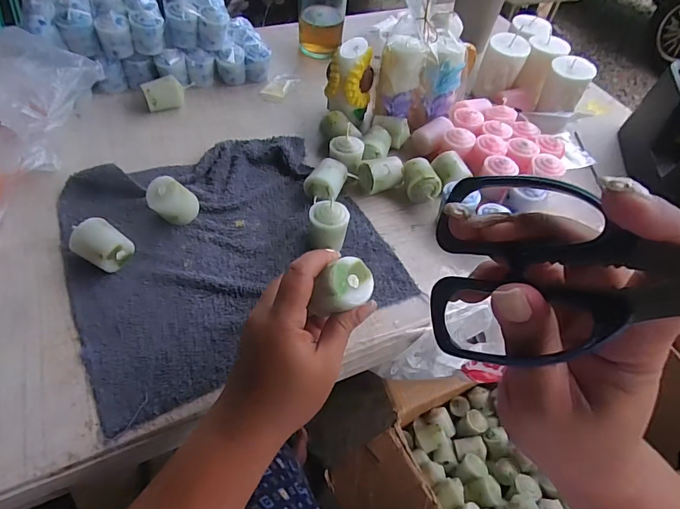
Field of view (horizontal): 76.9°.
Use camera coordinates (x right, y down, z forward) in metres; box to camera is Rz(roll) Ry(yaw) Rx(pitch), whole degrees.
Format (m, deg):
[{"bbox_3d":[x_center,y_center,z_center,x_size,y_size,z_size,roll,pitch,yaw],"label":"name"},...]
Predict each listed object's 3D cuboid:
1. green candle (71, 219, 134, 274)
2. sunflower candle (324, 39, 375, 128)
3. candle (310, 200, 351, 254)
[{"bbox_3d":[-0.215,-0.007,0.387,0.038,0.041,0.034,29,54,17],"label":"green candle"},{"bbox_3d":[0.012,-0.212,0.540,0.055,0.099,0.045,6,51,-1],"label":"sunflower candle"},{"bbox_3d":[-0.011,-0.024,0.416,0.037,0.050,0.032,2,51,-4],"label":"candle"}]

